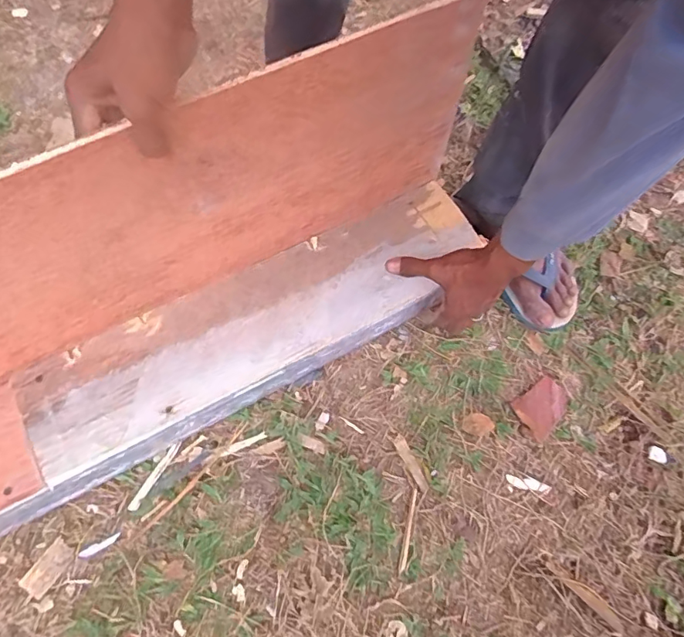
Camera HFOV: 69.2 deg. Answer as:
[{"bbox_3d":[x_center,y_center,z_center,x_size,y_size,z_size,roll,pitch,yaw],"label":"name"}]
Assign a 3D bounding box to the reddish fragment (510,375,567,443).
[{"bbox_3d":[0.244,0.105,0.598,0.068,0.010,0.052,-36,66,-16],"label":"reddish fragment"}]

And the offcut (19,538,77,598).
[{"bbox_3d":[-0.317,0.268,0.534,0.032,0.004,0.055,30,66,17],"label":"offcut"}]

